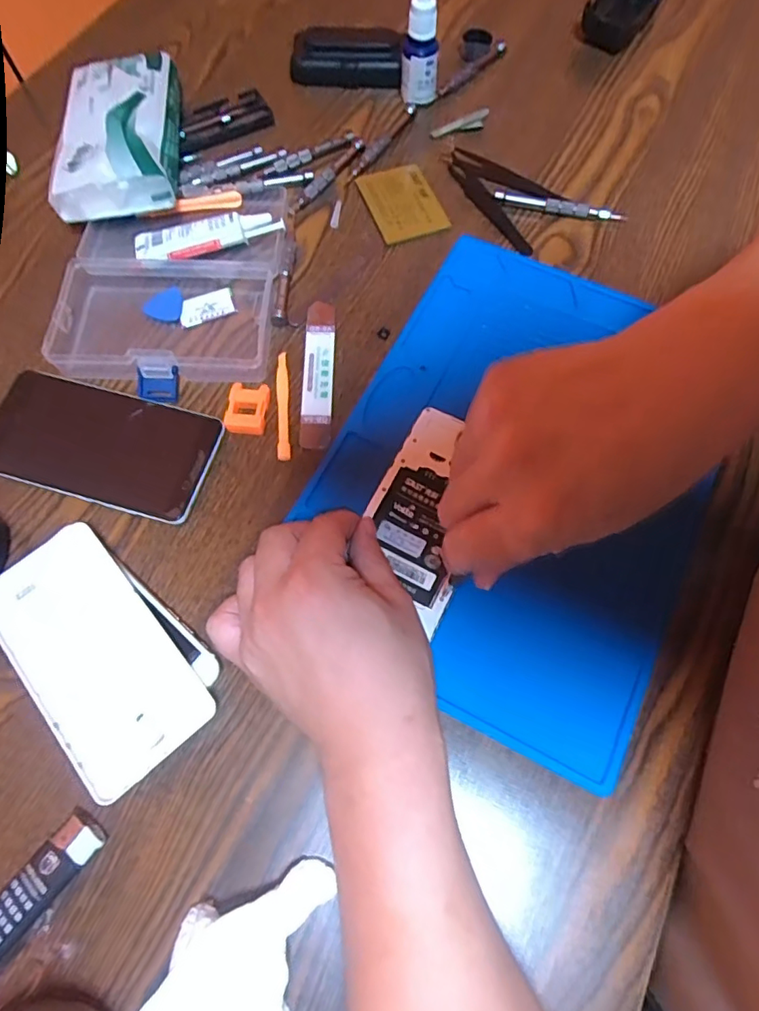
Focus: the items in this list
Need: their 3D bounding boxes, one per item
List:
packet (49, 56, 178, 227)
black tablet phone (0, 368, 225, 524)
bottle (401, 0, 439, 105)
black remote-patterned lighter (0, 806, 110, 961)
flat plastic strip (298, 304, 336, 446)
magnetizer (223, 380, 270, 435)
[{"bbox_3d":[-0.208,-0.300,0.425,0.089,0.043,0.169,-7,70,-3],"label":"packet"},{"bbox_3d":[-0.186,-0.042,0.349,0.154,0.009,0.076,16,70,5],"label":"black tablet phone"},{"bbox_3d":[0.035,-0.378,0.431,0.023,0.090,0.023,-29,72,-11],"label":"bottle"},{"bbox_3d":[-0.172,0.191,0.260,0.023,0.012,0.080,37,73,12],"label":"black remote-patterned lighter"},{"bbox_3d":[-0.043,-0.094,0.372,0.021,0.004,0.116,0,69,-1],"label":"flat plastic strip"},{"bbox_3d":[-0.088,-0.065,0.358,0.025,0.010,0.035,6,69,1],"label":"magnetizer"}]

